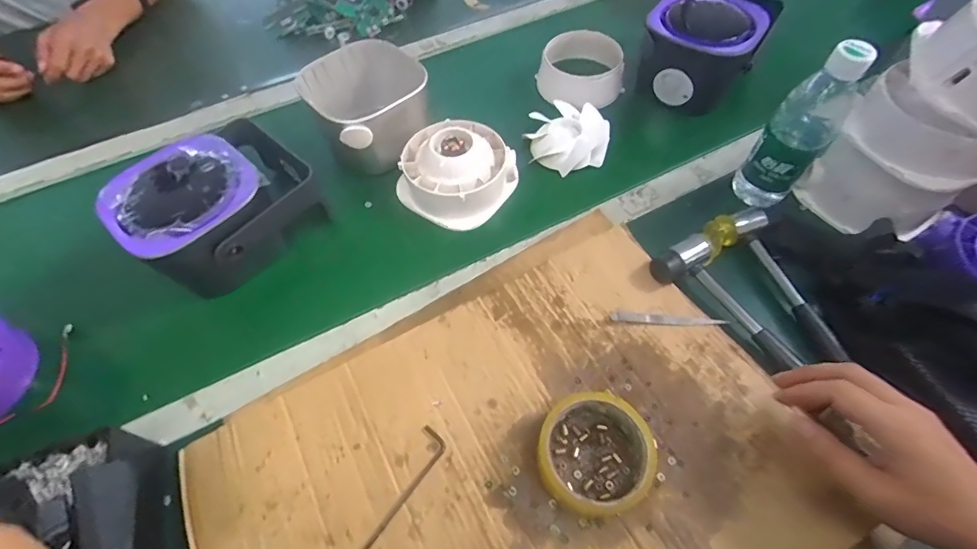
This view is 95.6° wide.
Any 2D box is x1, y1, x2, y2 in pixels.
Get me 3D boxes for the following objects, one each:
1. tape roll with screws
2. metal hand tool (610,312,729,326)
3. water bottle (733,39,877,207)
[{"bbox_3d":[0.087,0.150,0.370,0.091,0.041,0.088,-1,58,1],"label":"tape roll with screws"},{"bbox_3d":[0.185,0.045,0.452,0.116,0.007,0.014,0,58,2],"label":"metal hand tool"},{"bbox_3d":[0.336,-0.158,0.476,0.060,0.190,0.073,40,67,23],"label":"water bottle"}]

